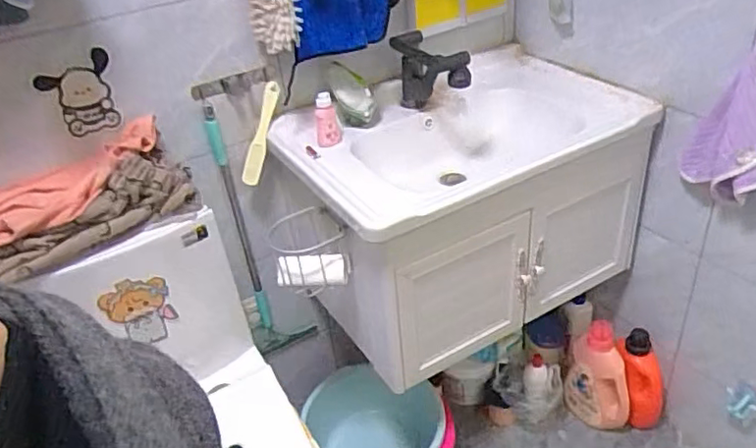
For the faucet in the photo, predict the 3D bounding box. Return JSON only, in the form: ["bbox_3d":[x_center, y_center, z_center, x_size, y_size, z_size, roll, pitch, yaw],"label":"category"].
[{"bbox_3d":[0.106,-0.283,1.236,0.065,0.166,0.197,-18,36,-17],"label":"faucet"}]

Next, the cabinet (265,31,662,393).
[{"bbox_3d":[0.188,-0.086,1.300,0.680,0.489,0.397,-22,37,-22],"label":"cabinet"}]

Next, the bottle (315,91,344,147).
[{"bbox_3d":[-0.101,-0.208,1.218,0.048,0.111,0.046,-6,34,0],"label":"bottle"}]

